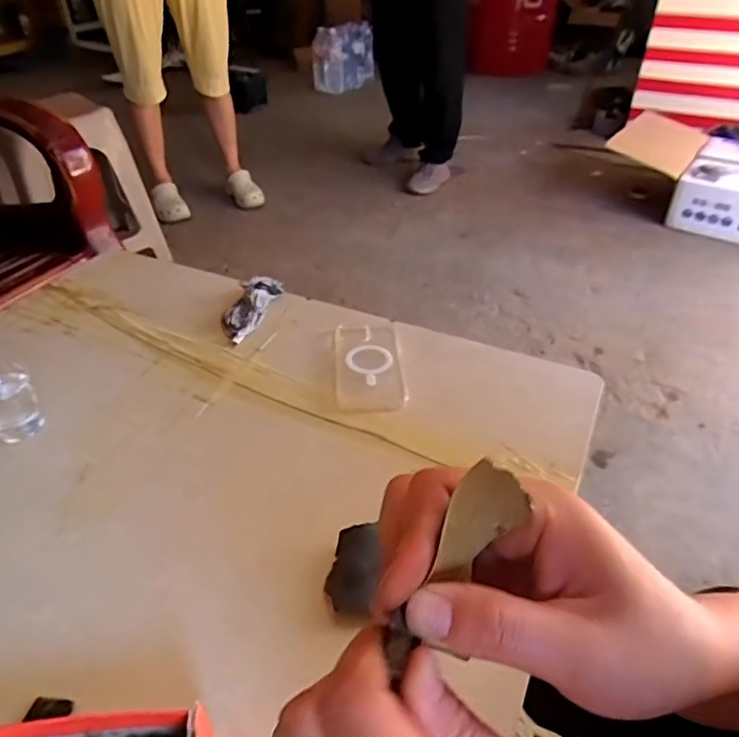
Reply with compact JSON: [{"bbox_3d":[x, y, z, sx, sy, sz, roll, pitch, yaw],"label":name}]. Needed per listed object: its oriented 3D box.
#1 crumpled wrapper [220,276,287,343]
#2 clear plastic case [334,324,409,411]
[{"bbox_3d":[-0.166,-0.086,0.802,0.053,0.023,0.125,12,40,15],"label":"crumpled wrapper"},{"bbox_3d":[-0.002,-0.007,0.713,0.080,0.007,0.161,-3,39,-4],"label":"clear plastic case"}]

